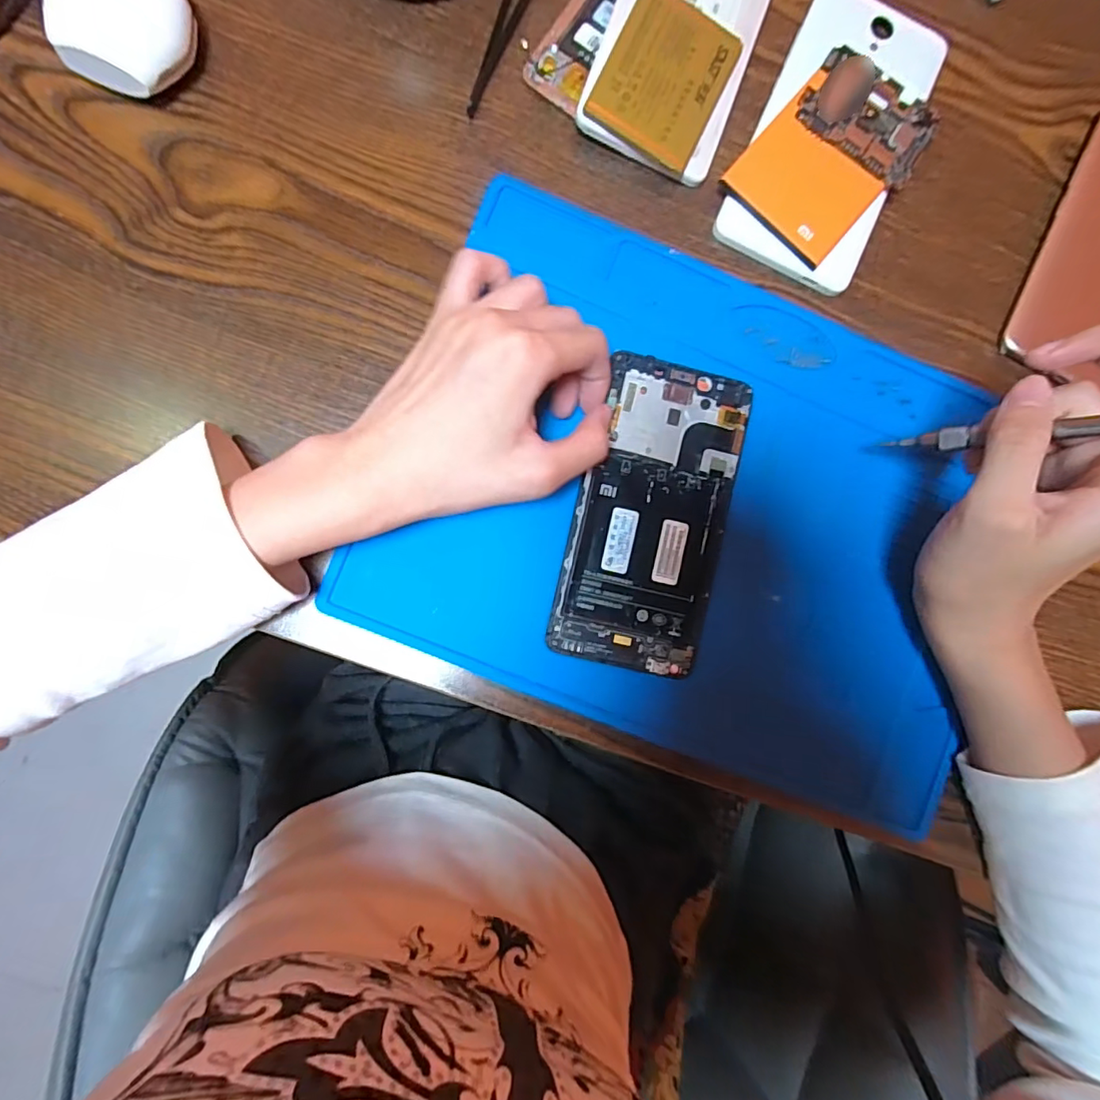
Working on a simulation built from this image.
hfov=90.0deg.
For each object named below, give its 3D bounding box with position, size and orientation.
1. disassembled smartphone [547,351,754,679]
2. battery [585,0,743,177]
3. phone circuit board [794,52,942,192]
[{"bbox_3d":[0.051,-0.017,0.267,0.072,0.004,0.146,15,88,-4],"label":"disassembled smartphone"},{"bbox_3d":[0.056,-0.229,0.266,0.057,0.004,0.074,25,88,-11],"label":"battery"},{"bbox_3d":[0.159,-0.215,0.275,0.066,0.005,0.050,35,85,-3],"label":"phone circuit board"}]

